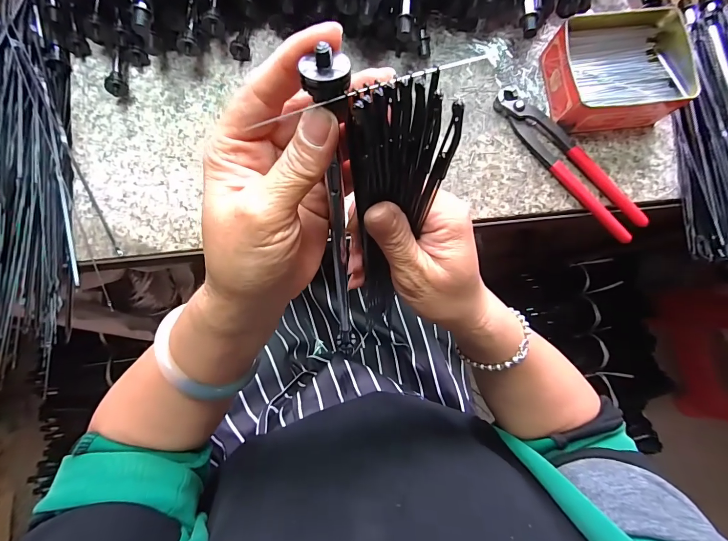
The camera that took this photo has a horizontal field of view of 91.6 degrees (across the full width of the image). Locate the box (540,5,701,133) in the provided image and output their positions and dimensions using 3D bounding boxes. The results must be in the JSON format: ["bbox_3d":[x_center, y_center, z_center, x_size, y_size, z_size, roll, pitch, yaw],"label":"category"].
[{"bbox_3d":[0.254,-0.201,0.356,0.132,0.048,0.107,-11,84,-4],"label":"box"}]

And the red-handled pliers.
[{"bbox_3d":[0.206,-0.110,0.360,0.035,0.020,0.192,-39,86,-6],"label":"red-handled pliers"}]

